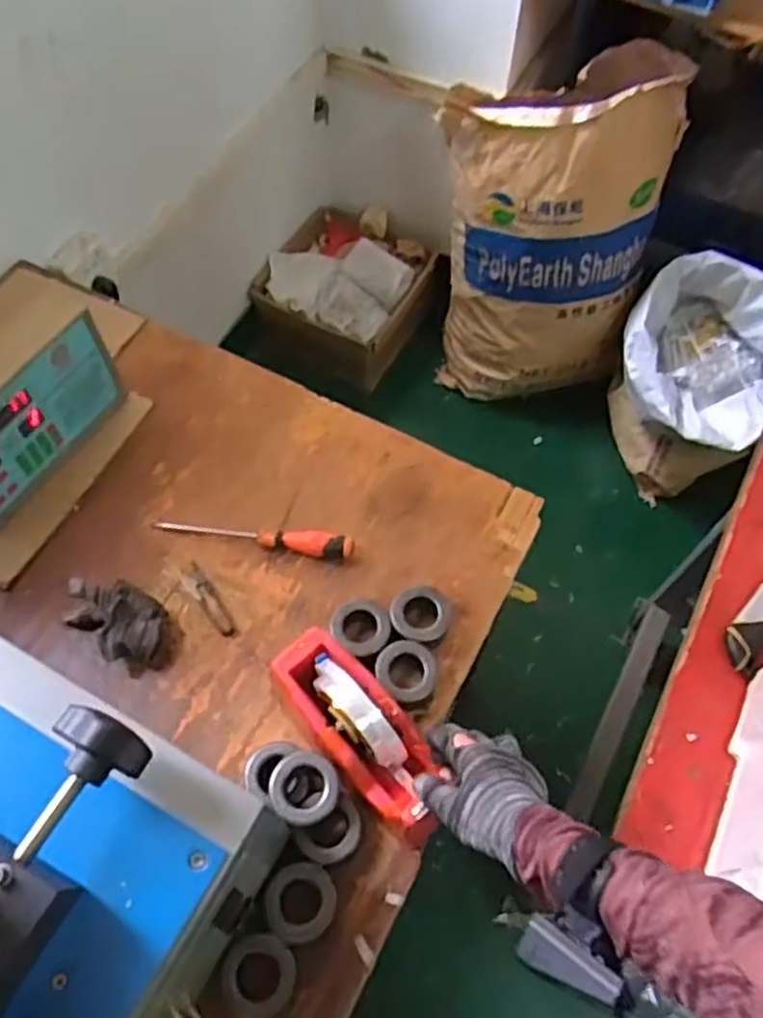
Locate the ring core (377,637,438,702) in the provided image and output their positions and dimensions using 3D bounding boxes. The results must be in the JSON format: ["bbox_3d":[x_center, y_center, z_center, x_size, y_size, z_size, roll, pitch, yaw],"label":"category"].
[{"bbox_3d":[0.024,0.163,0.761,0.058,0.031,0.059,1,61,-2],"label":"ring core"}]

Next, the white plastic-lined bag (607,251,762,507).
[{"bbox_3d":[0.621,-0.256,1.529,0.309,0.366,0.328,28,64,13],"label":"white plastic-lined bag"}]

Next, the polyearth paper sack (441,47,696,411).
[{"bbox_3d":[0.319,-0.510,1.490,0.408,0.595,0.291,-3,62,-4],"label":"polyearth paper sack"}]

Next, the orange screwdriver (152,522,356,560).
[{"bbox_3d":[-0.142,0.029,0.836,0.225,0.037,0.023,9,61,3],"label":"orange screwdriver"}]

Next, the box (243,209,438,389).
[{"bbox_3d":[-0.077,-0.501,1.724,0.348,0.201,0.361,28,64,13],"label":"box"}]

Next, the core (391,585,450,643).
[{"bbox_3d":[0.039,0.110,0.790,0.059,0.028,0.059,1,61,-2],"label":"core"}]

